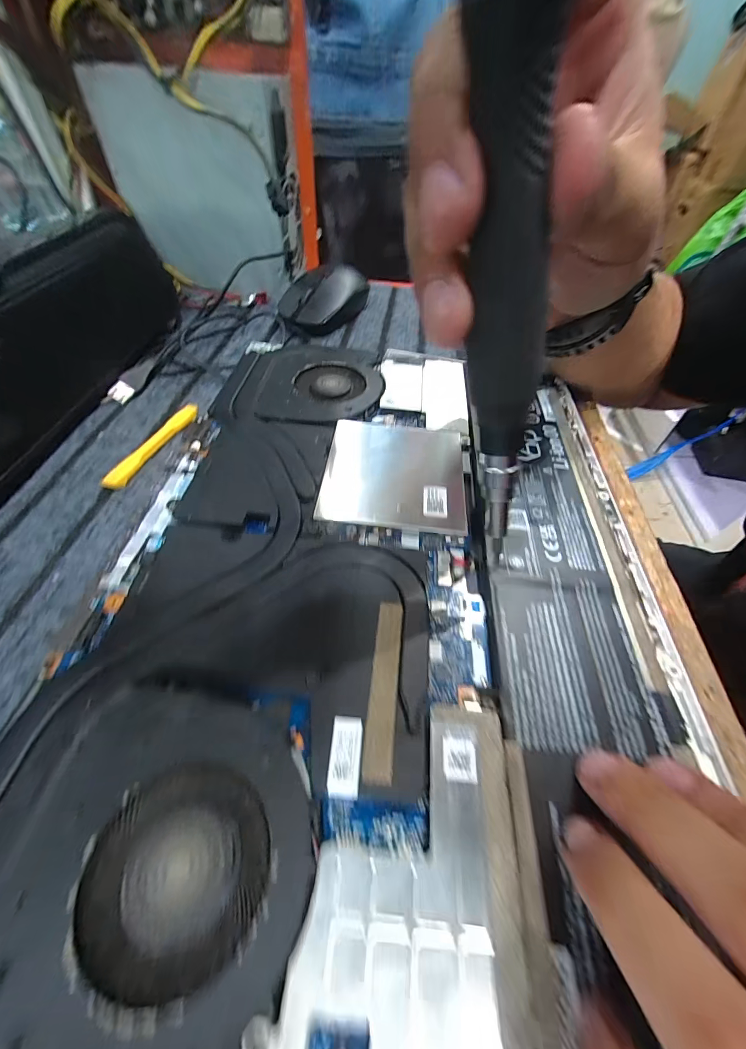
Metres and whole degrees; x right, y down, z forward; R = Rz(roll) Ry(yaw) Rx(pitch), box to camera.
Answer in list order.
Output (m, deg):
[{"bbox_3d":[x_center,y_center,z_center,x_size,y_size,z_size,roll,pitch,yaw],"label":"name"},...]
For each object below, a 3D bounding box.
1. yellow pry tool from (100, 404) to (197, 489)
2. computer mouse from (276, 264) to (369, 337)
[{"bbox_3d":[-0.137,-0.051,0.232,0.011,0.006,0.080,19,53,12],"label":"yellow pry tool"},{"bbox_3d":[-0.043,-0.220,0.354,0.060,0.036,0.112,19,53,12],"label":"computer mouse"}]

